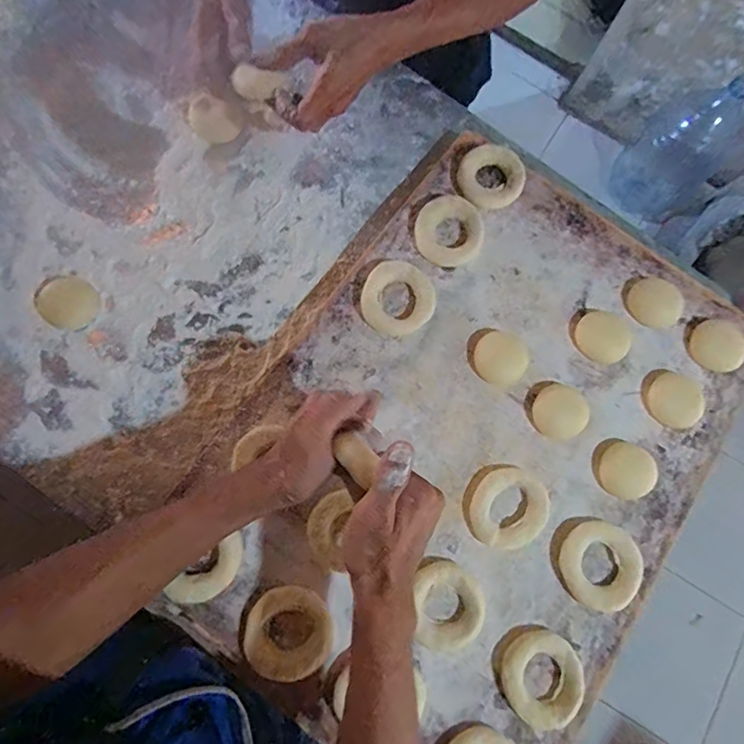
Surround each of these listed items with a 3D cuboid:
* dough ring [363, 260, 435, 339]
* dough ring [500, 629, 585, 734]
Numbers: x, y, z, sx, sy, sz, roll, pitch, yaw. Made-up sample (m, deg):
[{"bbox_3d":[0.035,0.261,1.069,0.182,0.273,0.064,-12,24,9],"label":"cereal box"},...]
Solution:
[{"bbox_3d":[0.028,-0.074,0.509,0.071,0.014,0.073,1,77,-5],"label":"dough ring"},{"bbox_3d":[0.150,0.268,0.437,0.071,0.014,0.071,1,77,-5],"label":"dough ring"}]

